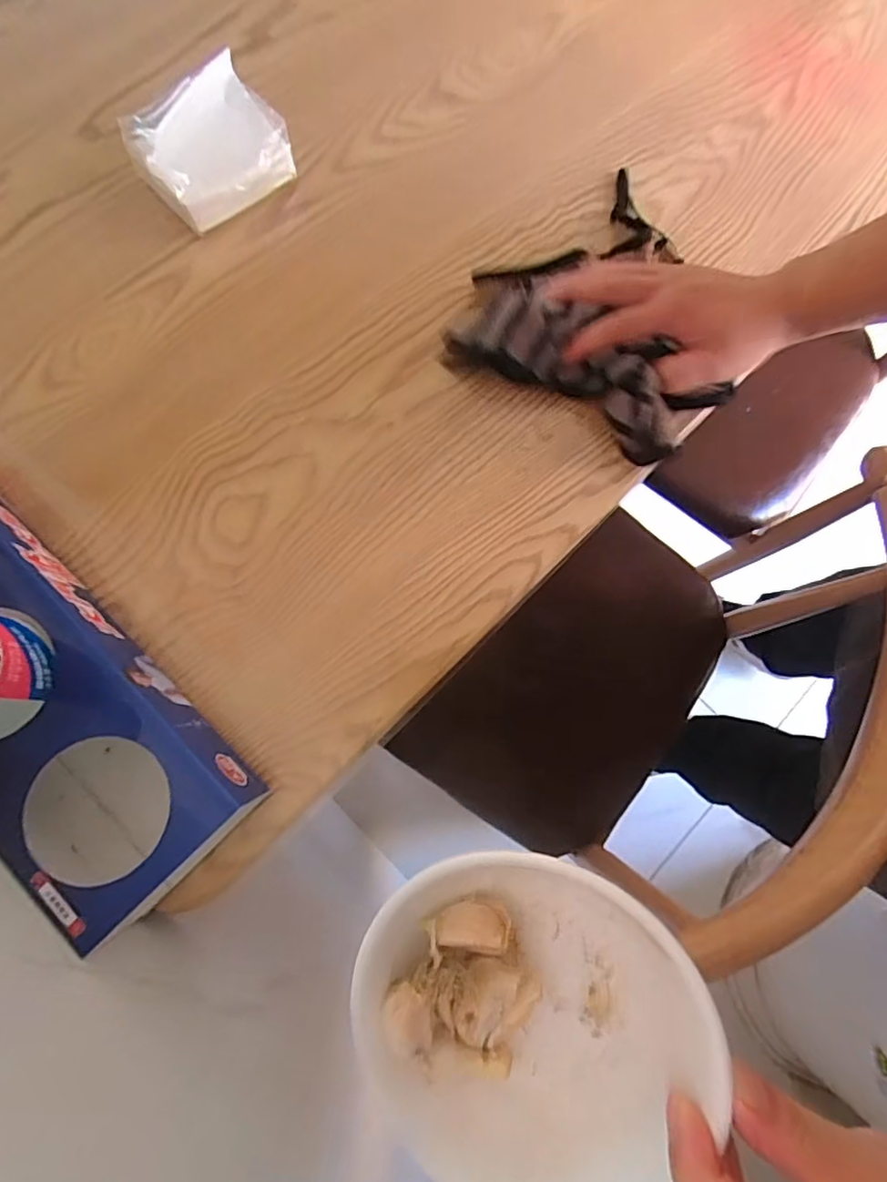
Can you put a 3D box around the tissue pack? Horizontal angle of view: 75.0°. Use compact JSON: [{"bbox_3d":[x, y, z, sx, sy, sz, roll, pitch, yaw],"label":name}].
[{"bbox_3d":[-0.183,-0.350,0.448,0.102,0.053,0.102,-40,83,-11],"label":"tissue pack"}]

